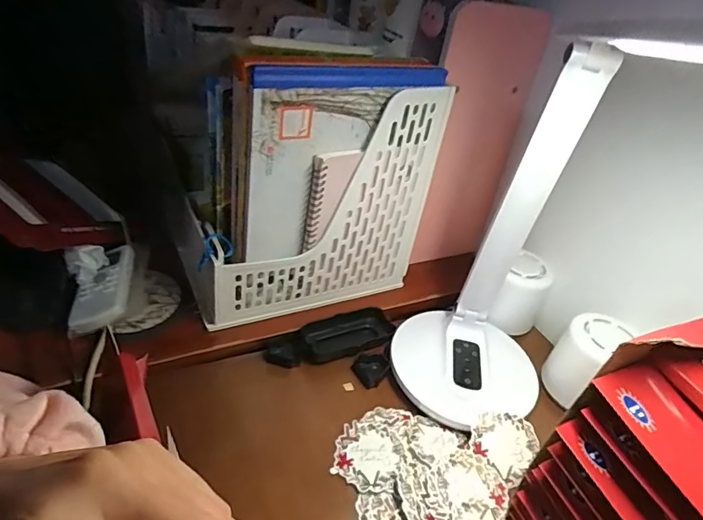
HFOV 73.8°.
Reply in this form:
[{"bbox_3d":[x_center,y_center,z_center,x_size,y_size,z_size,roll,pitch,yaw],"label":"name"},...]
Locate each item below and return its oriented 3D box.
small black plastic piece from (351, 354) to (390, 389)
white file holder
[{"bbox_3d":[0.023,0.121,0.531,0.037,0.012,0.038,-15,43,-31],"label":"small black plastic piece"},{"bbox_3d":[-0.037,-0.058,0.532,0.287,0.253,0.076,-7,40,-23],"label":"white file holder"}]

